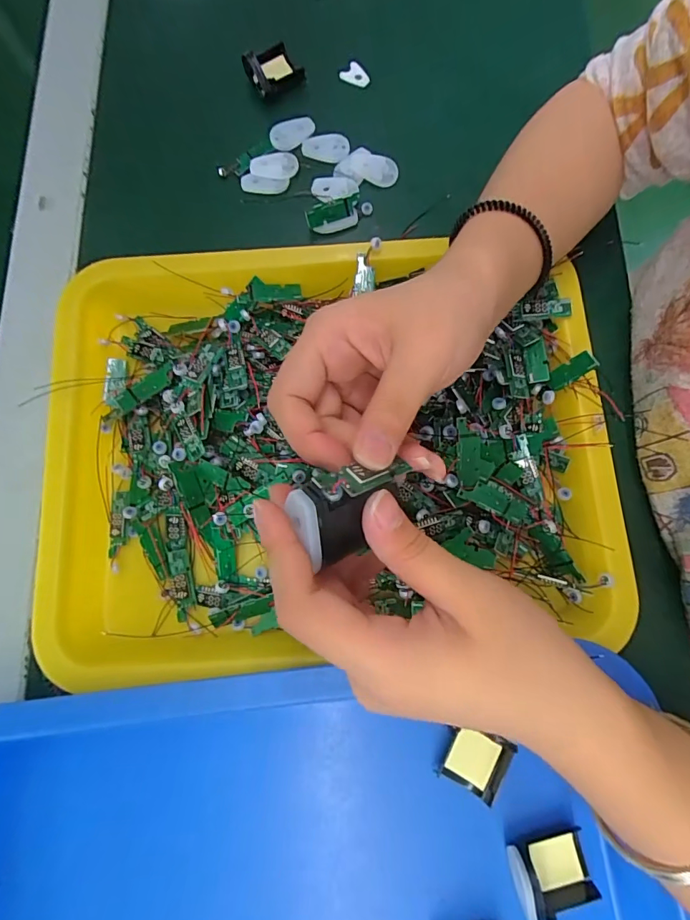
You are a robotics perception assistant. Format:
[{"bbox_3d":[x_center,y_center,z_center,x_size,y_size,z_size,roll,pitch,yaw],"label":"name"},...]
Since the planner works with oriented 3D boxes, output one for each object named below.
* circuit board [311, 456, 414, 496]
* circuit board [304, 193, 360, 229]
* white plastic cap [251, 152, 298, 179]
[{"bbox_3d":[0.009,0.006,0.157,0.042,0.005,0.011,-8,75,-35],"label":"circuit board"},{"bbox_3d":[-0.008,-0.181,0.314,0.042,0.007,0.013,-22,115,-8],"label":"circuit board"},{"bbox_3d":[-0.053,-0.221,0.325,0.036,0.005,0.020,-3,94,-2],"label":"white plastic cap"}]

